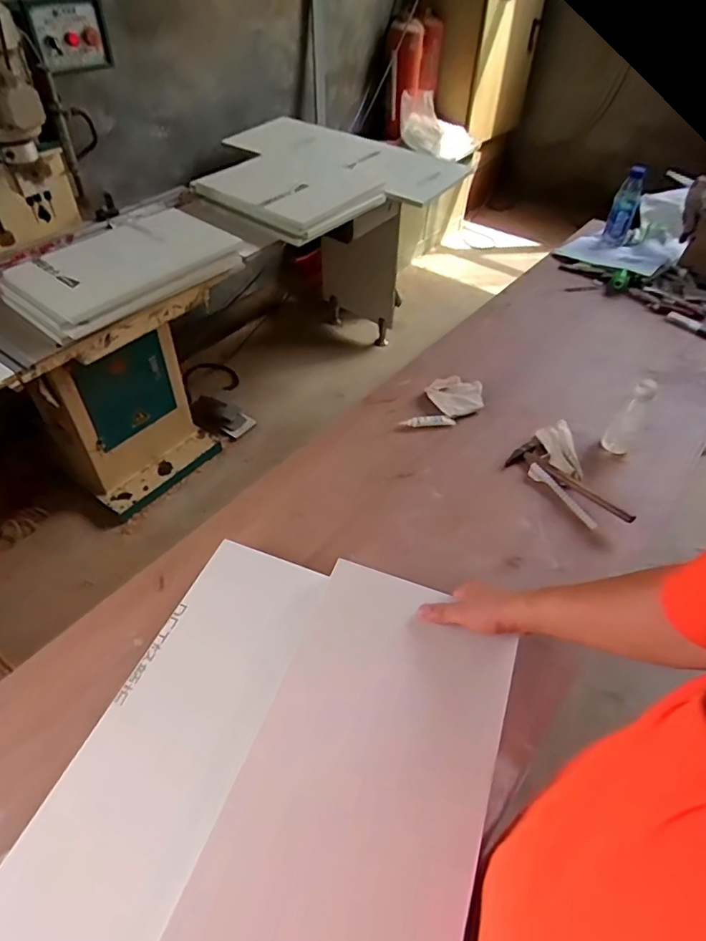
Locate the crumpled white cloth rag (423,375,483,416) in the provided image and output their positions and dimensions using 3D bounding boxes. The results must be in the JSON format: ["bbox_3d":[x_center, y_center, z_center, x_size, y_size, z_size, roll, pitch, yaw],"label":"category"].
[{"bbox_3d":[0.221,-0.158,1.150,0.119,0.016,0.105,-13,49,-13],"label":"crumpled white cloth rag"}]

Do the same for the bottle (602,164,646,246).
[{"bbox_3d":[0.782,-0.762,1.588,0.068,0.188,0.078,21,50,16],"label":"bottle"}]

